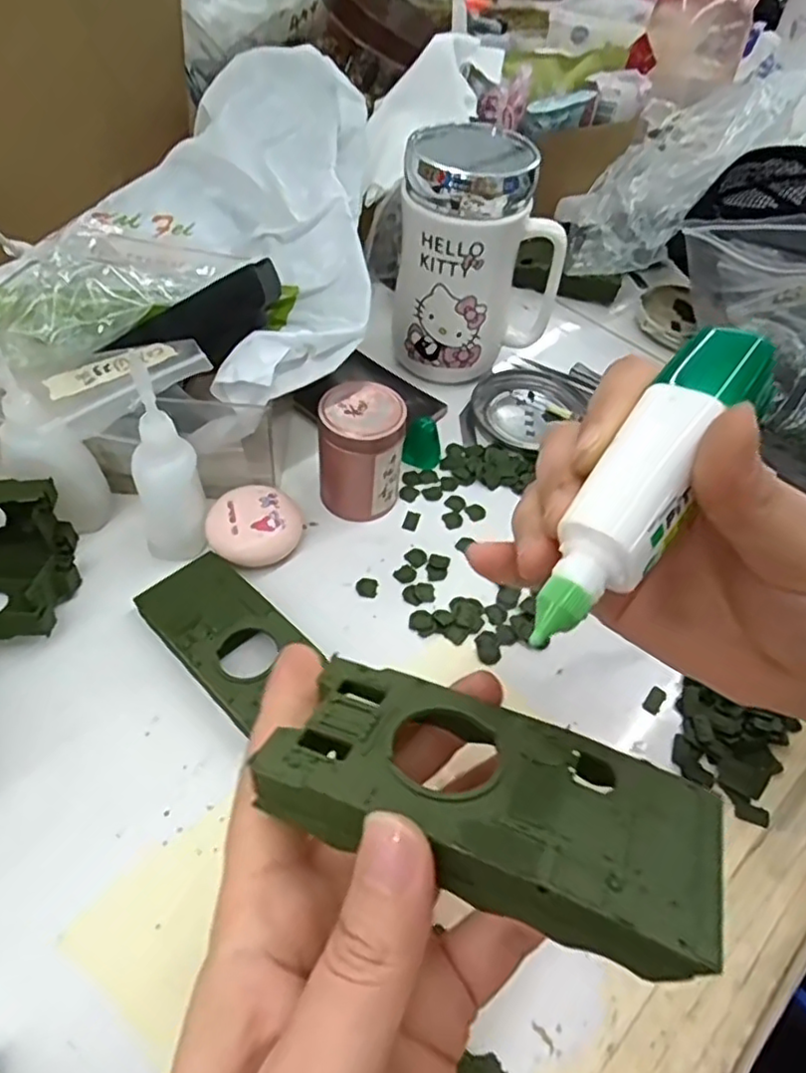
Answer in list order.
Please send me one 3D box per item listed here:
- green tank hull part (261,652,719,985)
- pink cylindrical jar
[{"bbox_3d":[0.020,0.064,0.158,0.101,0.018,0.052,17,33,17],"label":"green tank hull part"},{"bbox_3d":[-0.023,-0.044,0.360,0.044,0.070,0.039,2,51,-3],"label":"pink cylindrical jar"}]

